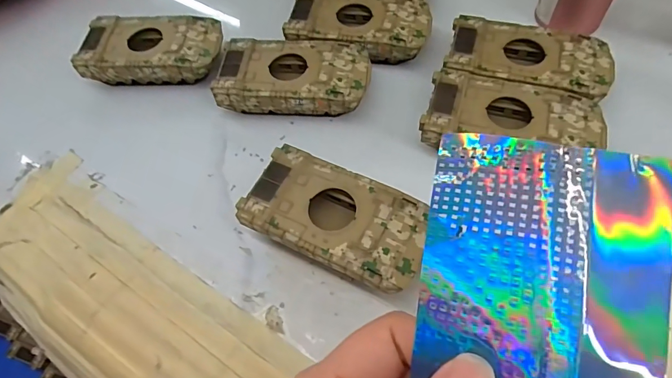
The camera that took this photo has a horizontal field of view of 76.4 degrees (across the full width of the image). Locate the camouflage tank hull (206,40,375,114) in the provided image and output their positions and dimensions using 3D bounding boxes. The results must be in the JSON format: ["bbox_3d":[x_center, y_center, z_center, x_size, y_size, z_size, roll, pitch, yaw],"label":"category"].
[{"bbox_3d":[-0.026,-0.071,0.281,0.094,0.026,0.049,4,60,7],"label":"camouflage tank hull"}]

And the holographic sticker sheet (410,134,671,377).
[{"bbox_3d":[0.062,0.045,0.131,0.072,0.009,0.119,7,83,15],"label":"holographic sticker sheet"}]

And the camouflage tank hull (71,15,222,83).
[{"bbox_3d":[-0.128,-0.097,0.305,0.093,0.027,0.049,0,60,5],"label":"camouflage tank hull"}]

